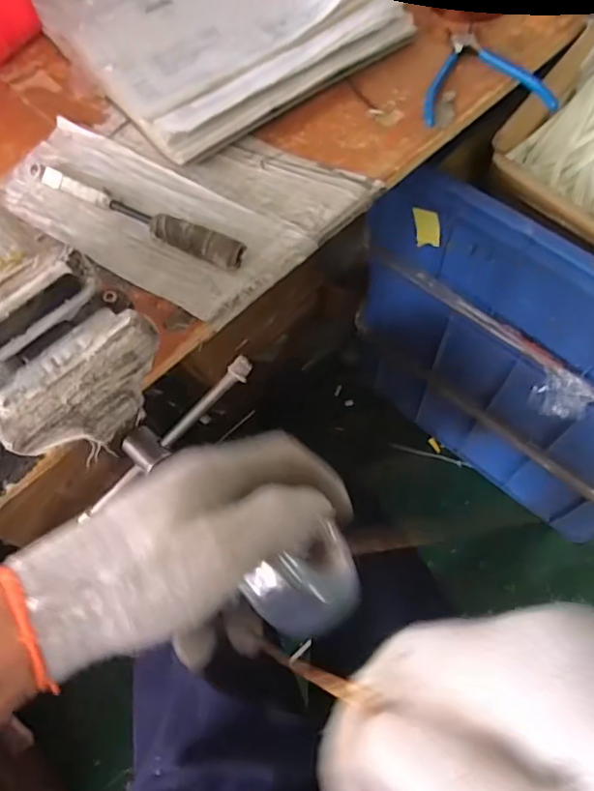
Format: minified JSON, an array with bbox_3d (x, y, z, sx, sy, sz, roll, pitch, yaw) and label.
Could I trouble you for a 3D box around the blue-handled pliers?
[{"bbox_3d":[0.185,-0.326,0.581,0.132,0.012,0.116,-8,67,-1],"label":"blue-handled pliers"}]

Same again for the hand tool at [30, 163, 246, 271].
[{"bbox_3d":[-0.153,-0.166,0.521,0.239,0.030,0.023,28,71,13],"label":"hand tool"}]

